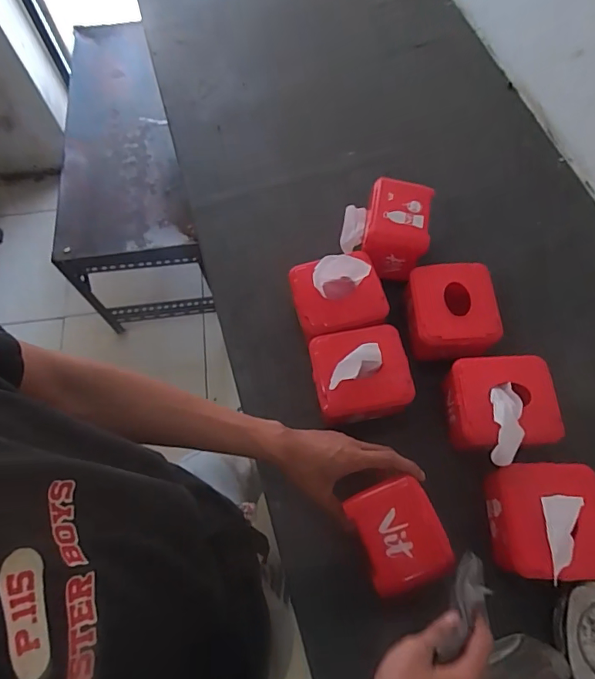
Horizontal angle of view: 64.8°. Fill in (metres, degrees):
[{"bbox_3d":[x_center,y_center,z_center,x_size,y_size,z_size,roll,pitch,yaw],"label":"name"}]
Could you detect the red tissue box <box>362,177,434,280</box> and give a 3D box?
[{"bbox_3d":[0.154,-0.167,0.742,0.096,0.107,0.126,7,67,5],"label":"red tissue box"}]

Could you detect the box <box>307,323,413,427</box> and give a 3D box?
[{"bbox_3d":[0.087,0.051,0.653,0.128,0.103,0.117,-8,66,-2],"label":"box"}]

